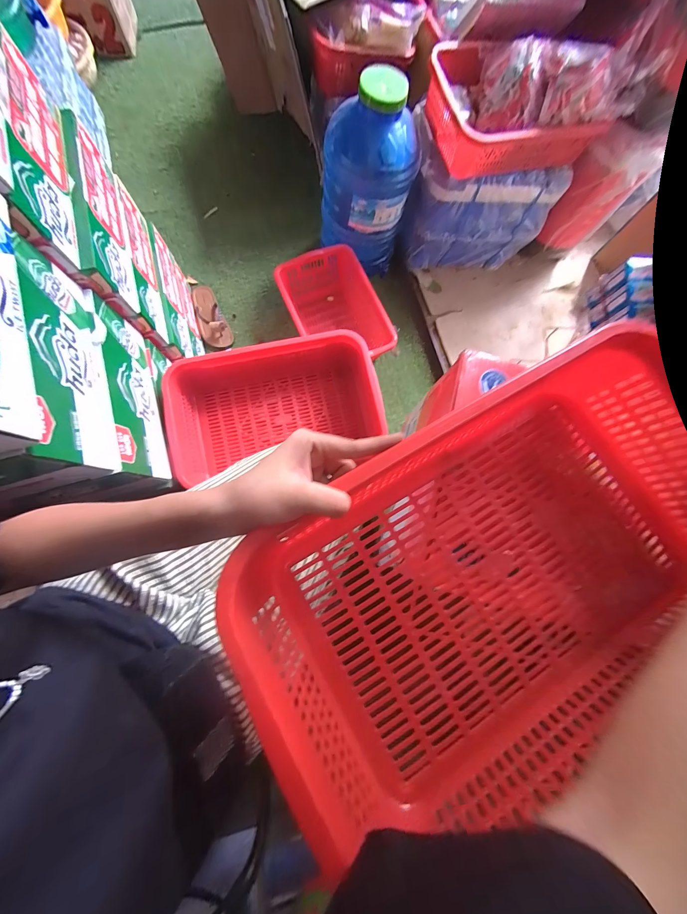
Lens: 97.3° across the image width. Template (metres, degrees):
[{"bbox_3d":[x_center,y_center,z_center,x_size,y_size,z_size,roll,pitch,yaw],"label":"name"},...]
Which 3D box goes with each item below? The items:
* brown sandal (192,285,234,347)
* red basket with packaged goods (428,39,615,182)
[{"bbox_3d":[-0.467,-0.492,1.035,0.091,0.068,0.258,-26,80,-6],"label":"brown sandal"},{"bbox_3d":[0.449,-0.952,0.789,0.407,0.178,0.307,-14,79,-4],"label":"red basket with packaged goods"}]

